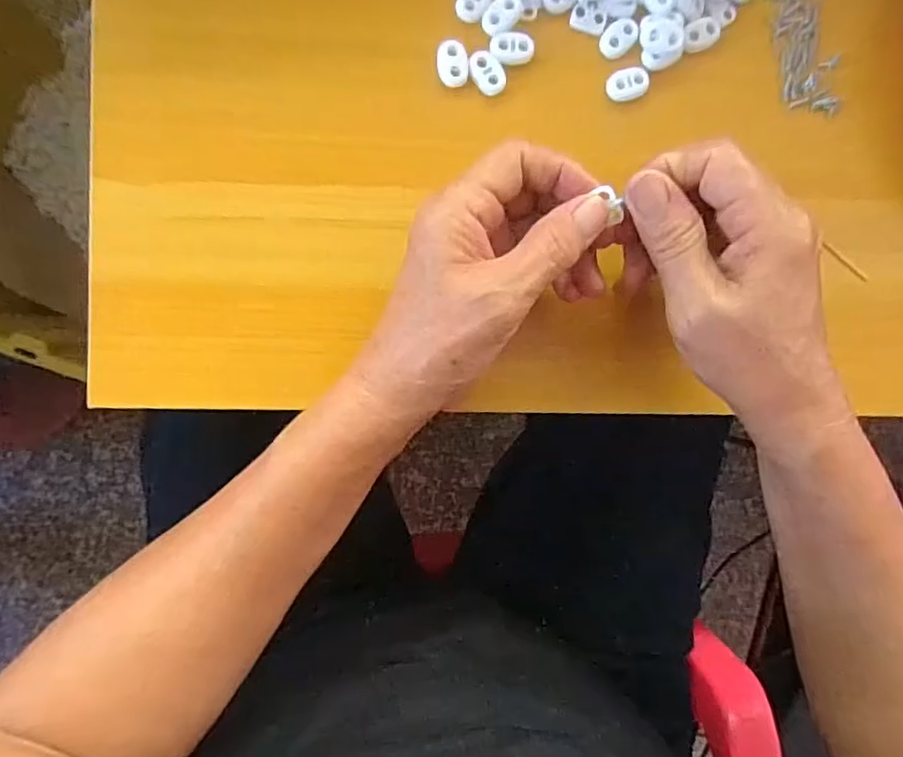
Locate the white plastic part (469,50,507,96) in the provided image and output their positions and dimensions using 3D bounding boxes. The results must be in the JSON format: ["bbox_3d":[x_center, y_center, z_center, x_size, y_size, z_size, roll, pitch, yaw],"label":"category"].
[{"bbox_3d":[0.018,-0.156,0.308,0.015,0.004,0.022,-32,94,-5],"label":"white plastic part"}]

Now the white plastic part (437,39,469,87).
[{"bbox_3d":[0.001,-0.160,0.306,0.016,0.004,0.022,-1,91,-6],"label":"white plastic part"}]

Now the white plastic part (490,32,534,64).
[{"bbox_3d":[0.031,-0.169,0.307,0.022,0.004,0.015,-2,91,-6],"label":"white plastic part"}]

